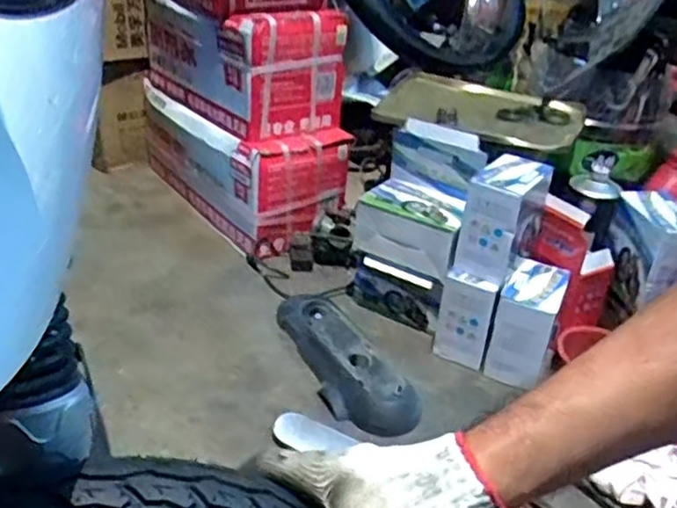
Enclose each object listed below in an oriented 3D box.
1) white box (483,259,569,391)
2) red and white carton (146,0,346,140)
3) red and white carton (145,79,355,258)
[{"bbox_3d":[0.275,0.101,0.986,0.084,0.136,0.126,14,31,18],"label":"white box"},{"bbox_3d":[-0.189,-0.387,1.295,0.200,0.198,0.407,-18,37,-33],"label":"red and white carton"},{"bbox_3d":[-0.204,-0.202,1.392,0.219,0.208,0.512,-18,36,-33],"label":"red and white carton"}]

